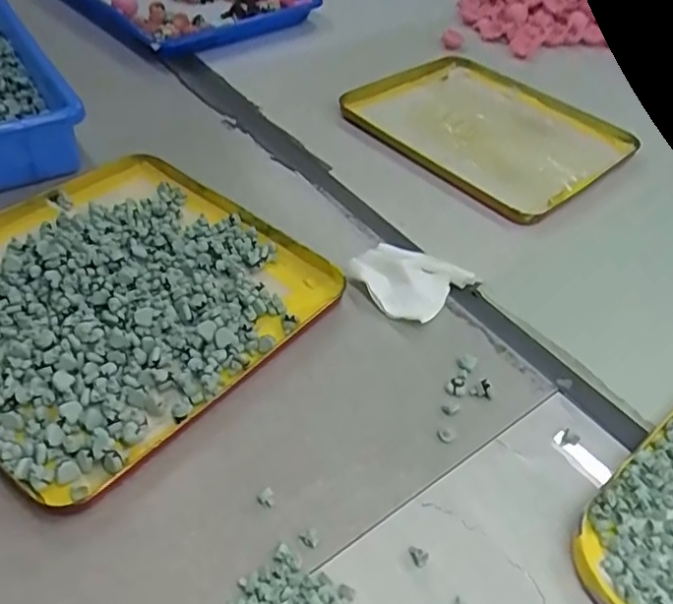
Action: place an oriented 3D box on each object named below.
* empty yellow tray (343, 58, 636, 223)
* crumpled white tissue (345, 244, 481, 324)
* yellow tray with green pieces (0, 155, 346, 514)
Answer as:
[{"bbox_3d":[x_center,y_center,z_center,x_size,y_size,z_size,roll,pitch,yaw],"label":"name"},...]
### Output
[{"bbox_3d":[0.154,-0.178,0.607,0.212,0.018,0.239,-31,56,-31],"label":"empty yellow tray"},{"bbox_3d":[0.052,-0.019,0.448,0.075,0.014,0.072,34,52,25],"label":"crumpled white tissue"},{"bbox_3d":[-0.155,-0.012,0.416,0.247,0.021,0.240,33,51,24],"label":"yellow tray with green pieces"}]

